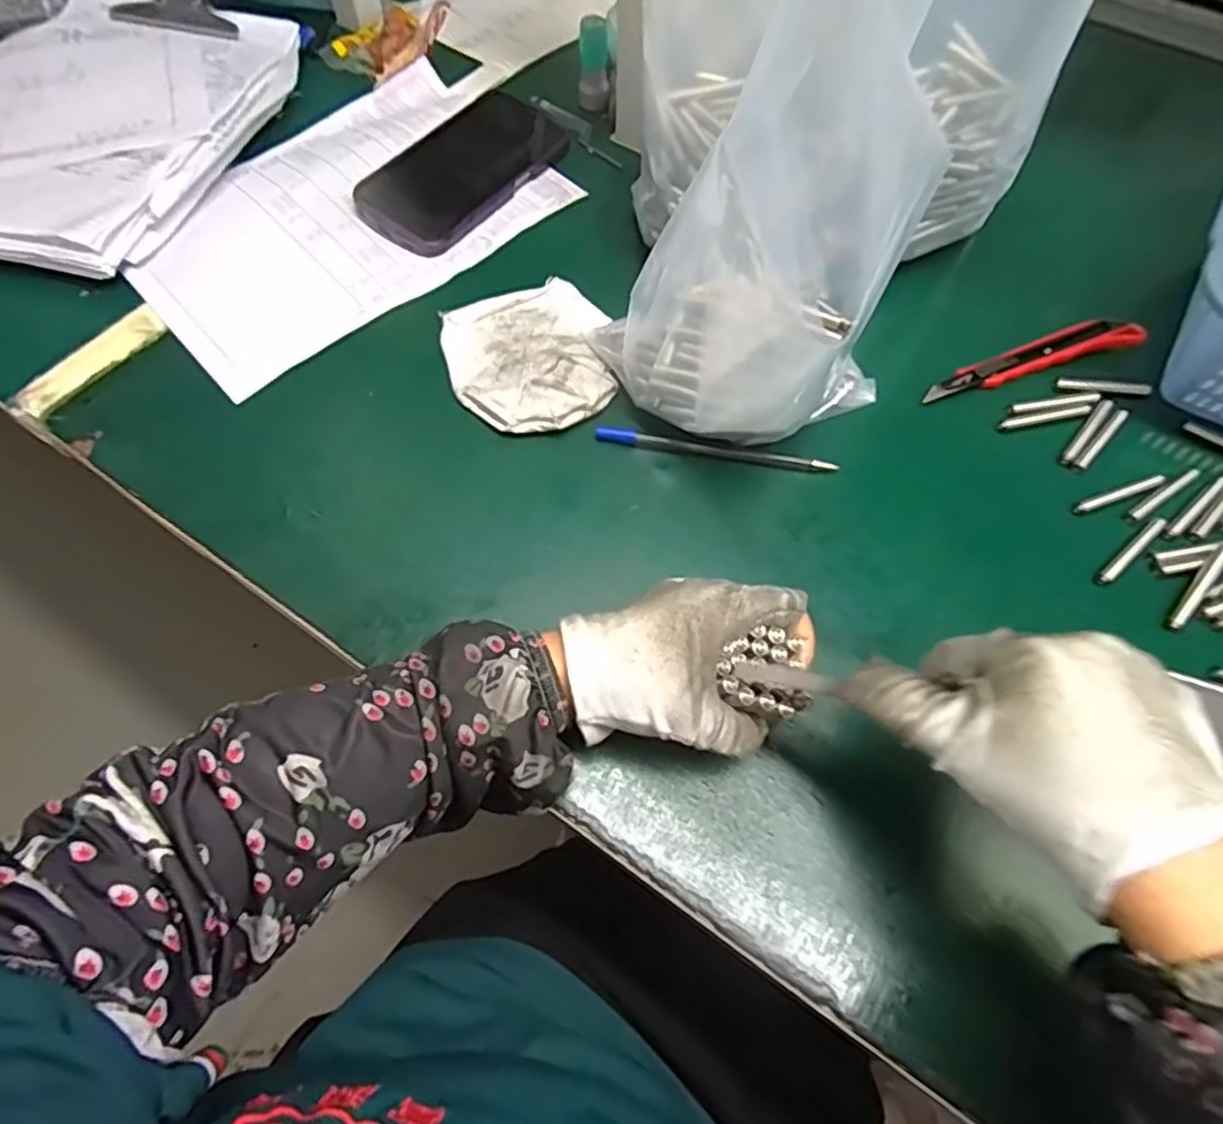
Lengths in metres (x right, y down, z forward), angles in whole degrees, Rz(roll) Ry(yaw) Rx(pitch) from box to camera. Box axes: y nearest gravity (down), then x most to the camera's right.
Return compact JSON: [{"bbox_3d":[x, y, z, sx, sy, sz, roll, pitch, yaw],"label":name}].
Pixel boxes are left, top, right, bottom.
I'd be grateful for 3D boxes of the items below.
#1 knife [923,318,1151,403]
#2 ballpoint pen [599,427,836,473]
[{"bbox_3d":[0.265,-0.131,0.449,0.149,0.009,0.025,-16,64,-9],"label":"knife"},{"bbox_3d":[0.061,-0.067,0.418,0.140,0.008,0.008,9,63,3],"label":"ballpoint pen"}]

